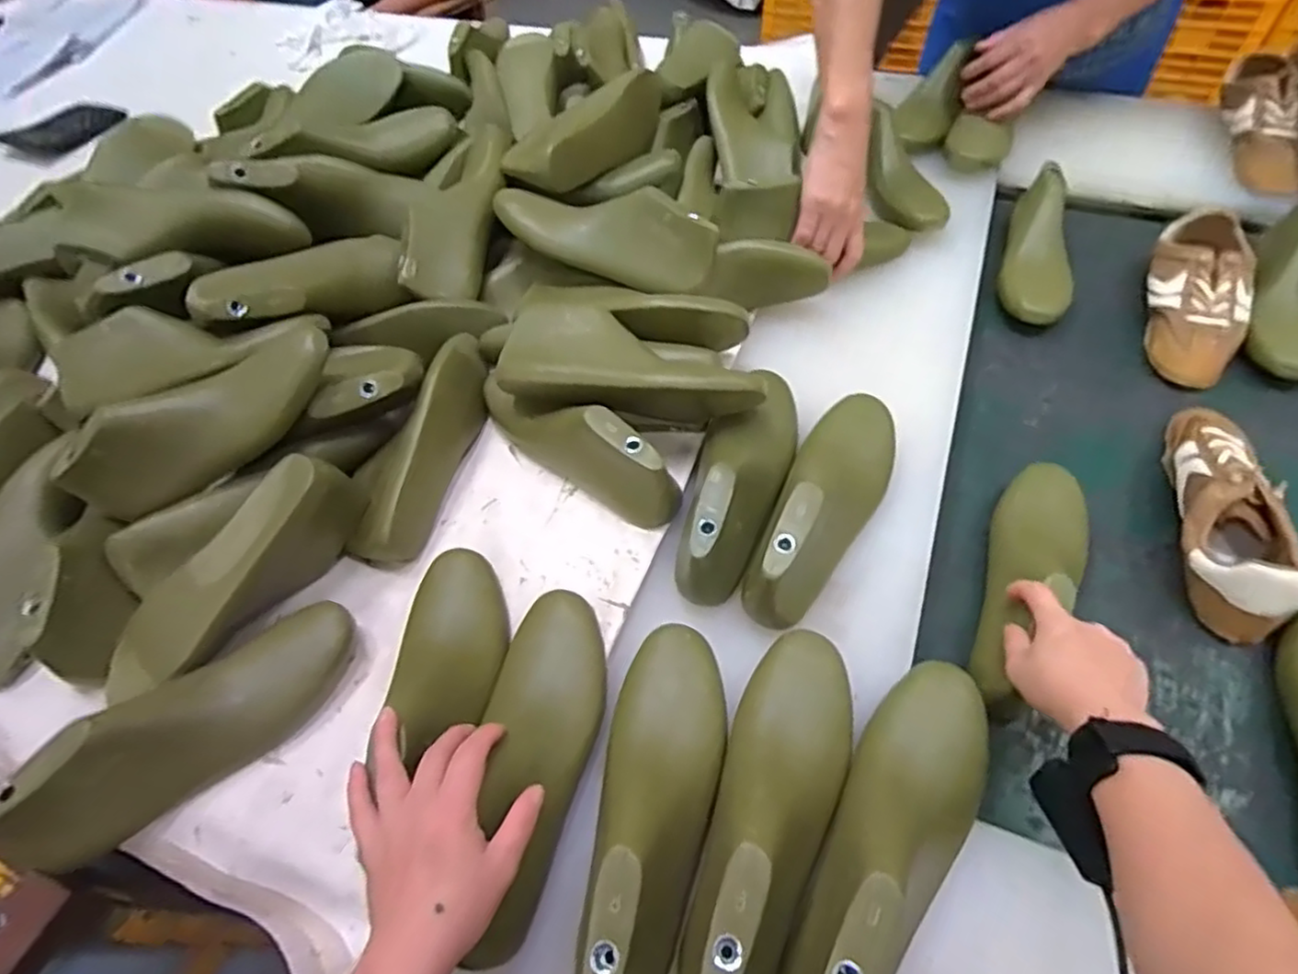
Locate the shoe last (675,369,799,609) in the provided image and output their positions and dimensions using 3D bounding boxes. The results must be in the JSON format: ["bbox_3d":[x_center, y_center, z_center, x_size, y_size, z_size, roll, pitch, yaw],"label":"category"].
[{"bbox_3d":[0.081,-0.014,0.594,0.079,0.077,0.241,12,57,14],"label":"shoe last"}]

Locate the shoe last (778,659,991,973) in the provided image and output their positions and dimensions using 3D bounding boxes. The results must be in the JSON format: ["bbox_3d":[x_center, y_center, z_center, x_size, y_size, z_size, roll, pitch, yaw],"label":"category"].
[{"bbox_3d":[0.159,0.218,0.421,0.076,0.084,0.235,24,61,21],"label":"shoe last"}]

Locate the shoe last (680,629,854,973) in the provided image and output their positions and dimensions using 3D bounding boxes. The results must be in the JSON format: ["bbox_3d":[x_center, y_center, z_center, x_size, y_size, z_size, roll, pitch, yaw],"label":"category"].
[{"bbox_3d":[0.083,0.205,0.442,0.078,0.097,0.247,17,57,16],"label":"shoe last"}]

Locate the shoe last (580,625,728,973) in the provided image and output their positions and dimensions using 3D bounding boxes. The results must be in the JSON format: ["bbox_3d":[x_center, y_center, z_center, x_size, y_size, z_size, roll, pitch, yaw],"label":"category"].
[{"bbox_3d":[0.010,0.203,0.440,0.087,0.072,0.245,3,55,8],"label":"shoe last"}]

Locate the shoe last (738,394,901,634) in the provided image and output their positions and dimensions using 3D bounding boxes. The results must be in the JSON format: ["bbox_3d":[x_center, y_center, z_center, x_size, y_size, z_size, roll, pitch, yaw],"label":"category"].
[{"bbox_3d":[0.151,0.006,0.573,0.078,0.089,0.239,23,60,20],"label":"shoe last"}]

